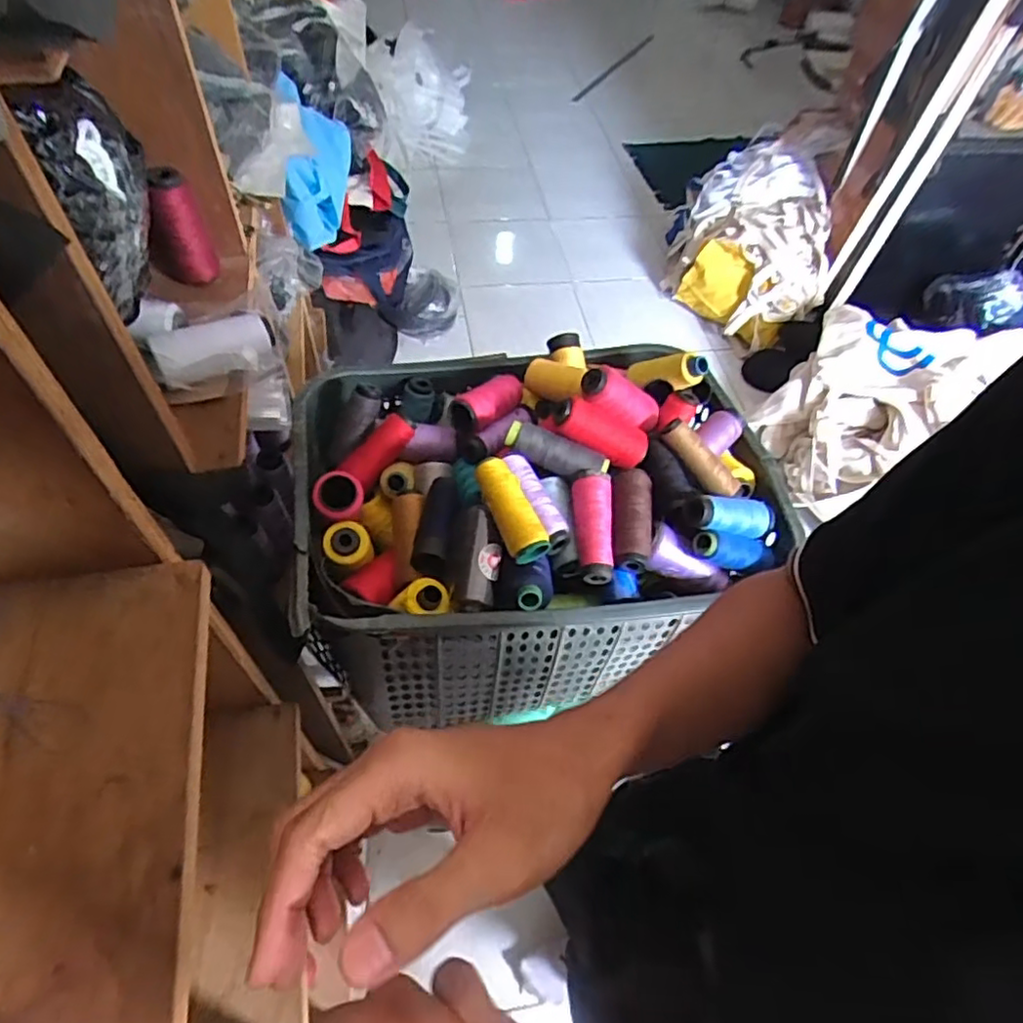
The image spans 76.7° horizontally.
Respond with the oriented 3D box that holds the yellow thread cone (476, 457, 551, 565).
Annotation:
[{"bbox_3d":[0.000,-0.003,0.655,0.042,0.035,0.109,-21,75,-18],"label":"yellow thread cone"}]

